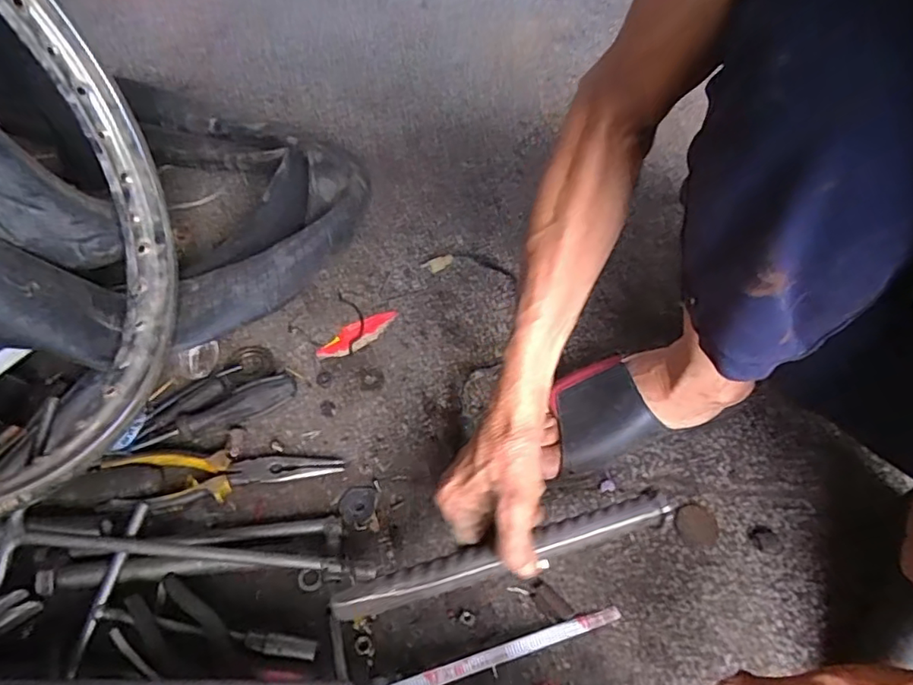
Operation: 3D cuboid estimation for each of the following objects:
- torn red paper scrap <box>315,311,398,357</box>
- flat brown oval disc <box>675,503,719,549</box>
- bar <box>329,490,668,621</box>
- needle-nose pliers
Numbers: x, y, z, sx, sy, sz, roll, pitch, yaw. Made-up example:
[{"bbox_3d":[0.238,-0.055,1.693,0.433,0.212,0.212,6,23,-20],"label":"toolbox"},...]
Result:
[{"bbox_3d":[-0.103,-0.010,0.599,0.092,0.004,0.034,-30,58,-24],"label":"torn red paper scrap"},{"bbox_3d":[0.202,0.154,0.483,0.035,0.004,0.039,17,52,11],"label":"flat brown oval disc"},{"bbox_3d":[0.037,0.140,0.384,0.234,0.014,0.021,-14,54,-12],"label":"bar"},{"bbox_3d":[-0.195,0.113,0.486,0.188,0.018,0.052,-3,51,-5],"label":"needle-nose pliers"}]

